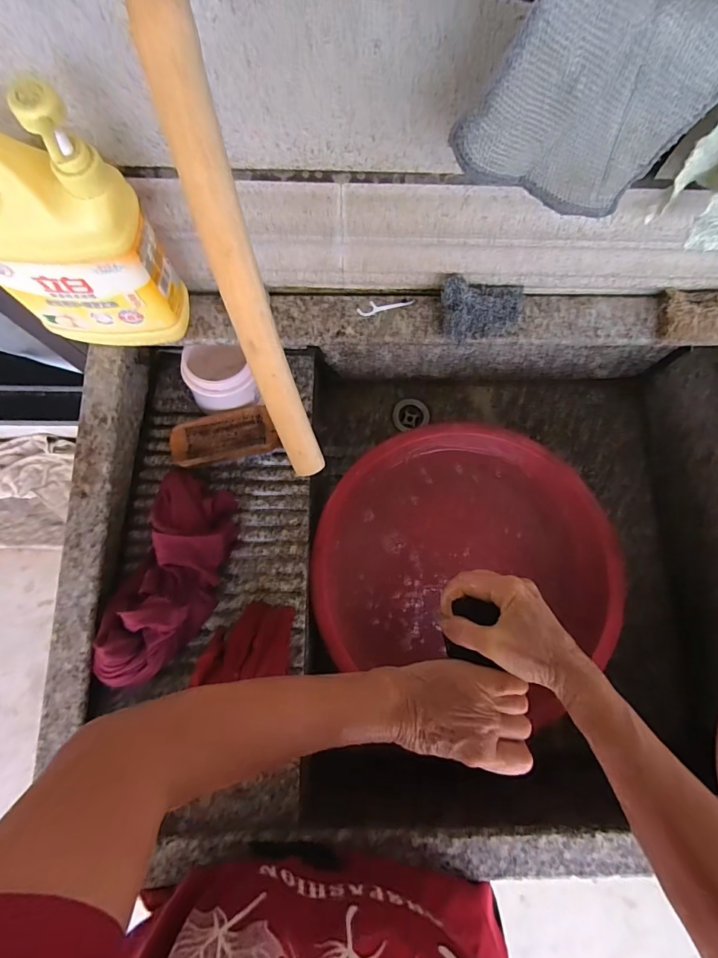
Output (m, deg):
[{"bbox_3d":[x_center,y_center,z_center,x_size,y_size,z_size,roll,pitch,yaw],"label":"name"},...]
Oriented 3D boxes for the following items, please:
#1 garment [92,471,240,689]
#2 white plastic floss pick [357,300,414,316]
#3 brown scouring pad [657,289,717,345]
[{"bbox_3d":[-0.200,0.102,0.467,0.092,0.066,0.227,13,63,2],"label":"garment"},{"bbox_3d":[0.031,-0.206,0.512,0.067,0.004,0.017,-18,79,-4],"label":"white plastic floss pick"},{"bbox_3d":[0.410,-0.187,0.495,0.119,0.033,0.060,2,78,0],"label":"brown scouring pad"}]

